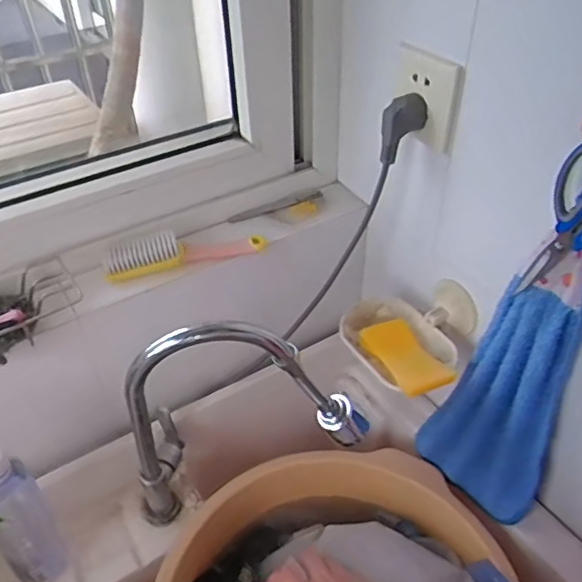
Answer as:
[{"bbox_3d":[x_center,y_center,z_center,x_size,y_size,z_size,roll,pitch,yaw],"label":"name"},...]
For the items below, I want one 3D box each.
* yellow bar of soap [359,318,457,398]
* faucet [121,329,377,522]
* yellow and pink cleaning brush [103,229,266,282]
[{"bbox_3d":[0.125,0.069,0.623,0.051,0.022,0.106,-19,44,-19],"label":"yellow bar of soap"},{"bbox_3d":[-0.045,0.144,0.610,0.247,0.290,0.080,2,41,4],"label":"faucet"},{"bbox_3d":[-0.119,-0.049,0.646,0.177,0.041,0.035,-15,42,-15],"label":"yellow and pink cleaning brush"}]

